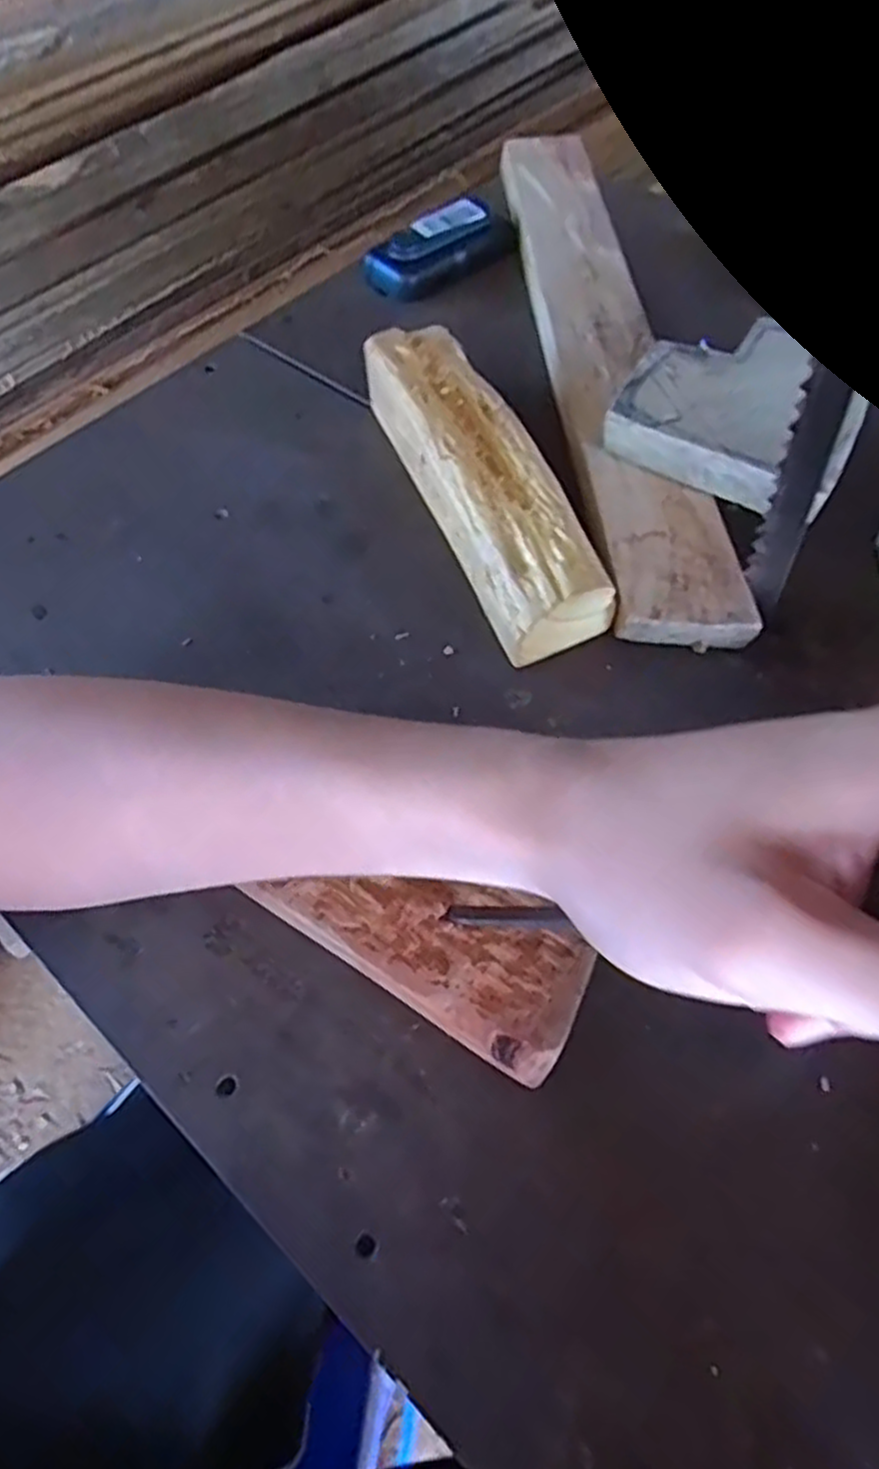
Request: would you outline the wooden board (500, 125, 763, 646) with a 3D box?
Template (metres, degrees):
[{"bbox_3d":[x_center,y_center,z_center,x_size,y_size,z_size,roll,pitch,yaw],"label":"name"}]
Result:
[{"bbox_3d":[0.094,-0.239,0.455,0.062,0.026,0.465,-5,58,-1],"label":"wooden board"}]

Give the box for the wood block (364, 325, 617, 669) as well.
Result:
[{"bbox_3d":[0.017,-0.130,0.394,0.058,0.052,0.206,-22,60,-12],"label":"wood block"}]

